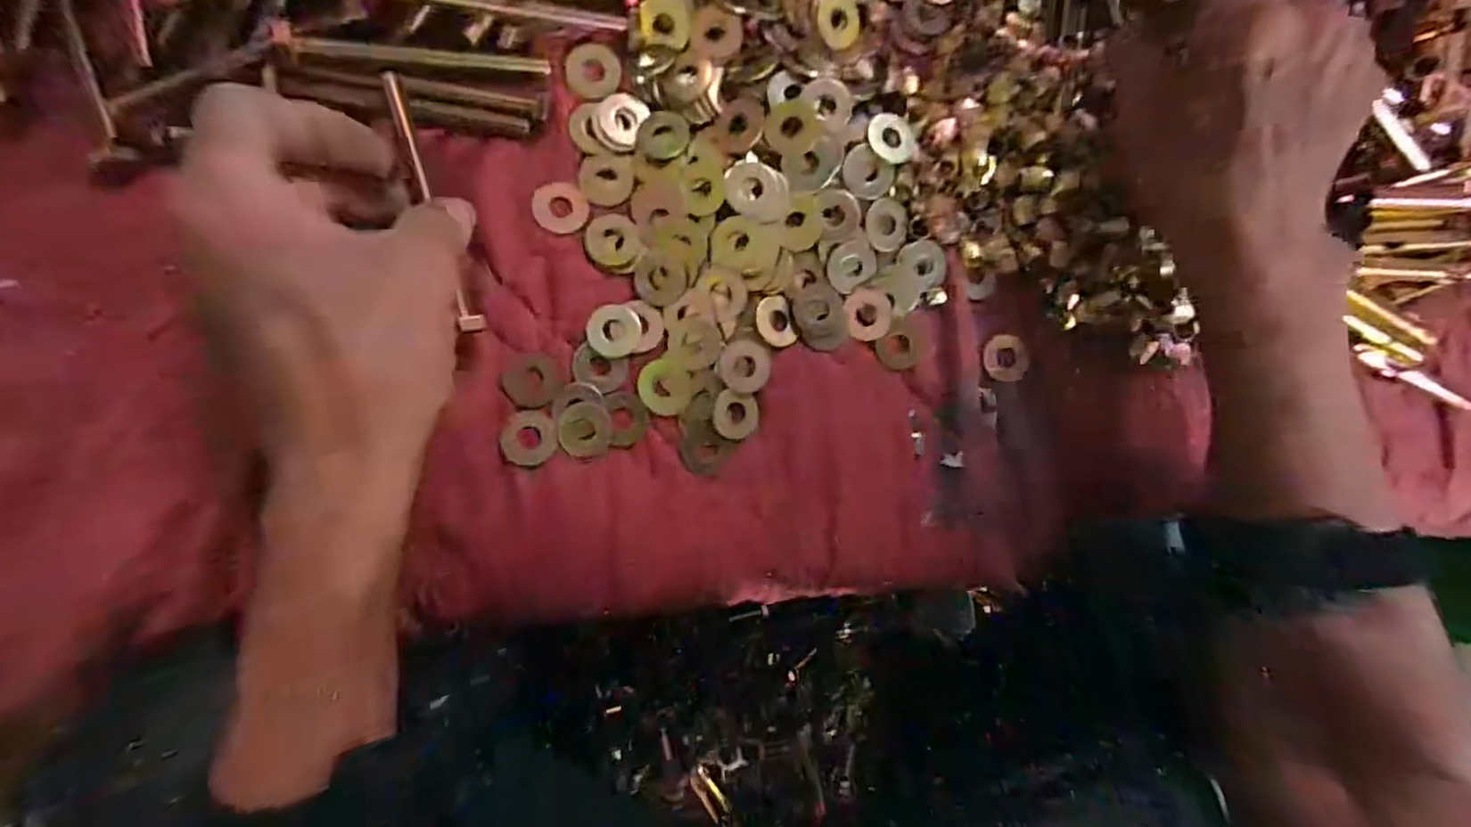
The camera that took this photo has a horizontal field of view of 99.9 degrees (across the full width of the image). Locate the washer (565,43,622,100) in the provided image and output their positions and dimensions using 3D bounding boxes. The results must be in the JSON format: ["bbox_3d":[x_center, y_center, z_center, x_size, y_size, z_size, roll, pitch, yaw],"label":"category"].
[{"bbox_3d":[-0.066,-0.159,0.286,0.025,0.004,0.025,0,88,-9],"label":"washer"}]

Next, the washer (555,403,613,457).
[{"bbox_3d":[-0.069,0.007,0.282,0.023,0.004,0.024,0,88,-9],"label":"washer"}]

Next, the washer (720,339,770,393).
[{"bbox_3d":[0.005,-0.022,0.292,0.024,0.004,0.025,-8,89,-9],"label":"washer"}]

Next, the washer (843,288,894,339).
[{"bbox_3d":[0.066,-0.049,0.303,0.023,0.004,0.025,-7,89,-9],"label":"washer"}]

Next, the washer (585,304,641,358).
[{"bbox_3d":[-0.055,-0.038,0.283,0.024,0.004,0.023,-8,89,-9],"label":"washer"}]

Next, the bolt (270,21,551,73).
[{"bbox_3d":[-0.136,-0.154,0.268,0.104,0.011,0.014,-8,89,-23],"label":"bolt"}]

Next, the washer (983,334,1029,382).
[{"bbox_3d":[0.139,-0.029,0.319,0.024,0.007,0.024,0,88,-9],"label":"washer"}]

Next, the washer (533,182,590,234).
[{"bbox_3d":[-0.079,-0.094,0.282,0.024,0.004,0.024,0,88,-9],"label":"washer"}]

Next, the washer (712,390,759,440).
[{"bbox_3d":[0.000,0.001,0.293,0.022,0.004,0.022,0,88,-9],"label":"washer"}]

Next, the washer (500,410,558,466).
[{"bbox_3d":[-0.092,0.011,0.277,0.023,0.004,0.024,1,86,-18],"label":"washer"}]

